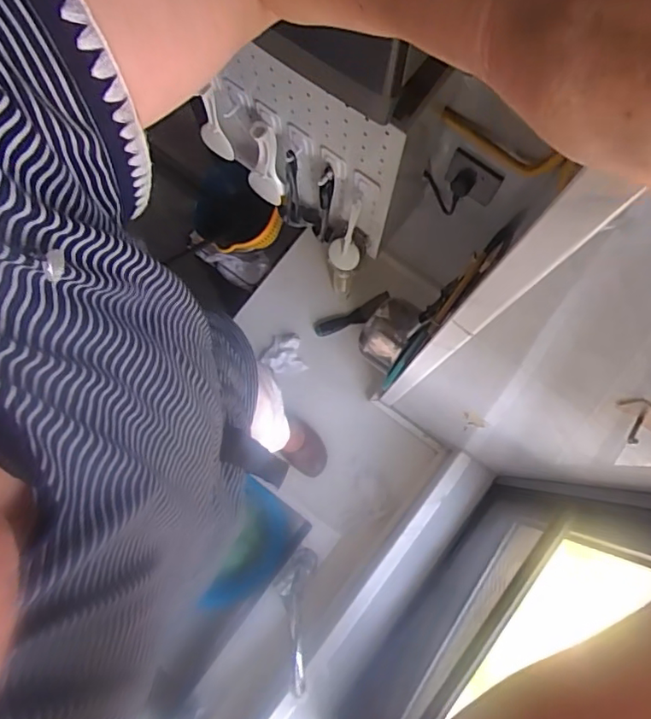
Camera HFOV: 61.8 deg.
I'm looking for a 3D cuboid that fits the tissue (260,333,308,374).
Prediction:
[{"bbox_3d":[-0.109,-0.013,1.370,0.103,0.026,0.098,-12,79,-2],"label":"tissue"}]

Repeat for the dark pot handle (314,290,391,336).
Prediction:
[{"bbox_3d":[0.069,-0.107,1.376,0.203,0.017,0.047,-25,80,10],"label":"dark pot handle"}]

